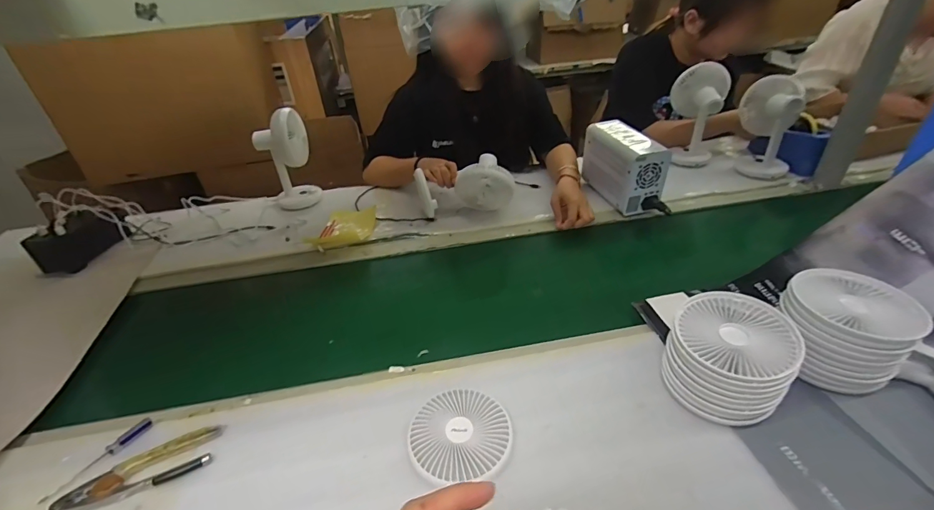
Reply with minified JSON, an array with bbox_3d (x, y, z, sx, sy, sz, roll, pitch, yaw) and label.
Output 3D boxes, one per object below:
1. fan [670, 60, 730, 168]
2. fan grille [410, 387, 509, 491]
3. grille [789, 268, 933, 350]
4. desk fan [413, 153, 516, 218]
[{"bbox_3d":[0.581,-0.345,1.063,0.128,0.241,0.098,11,38,23],"label":"fan"},{"bbox_3d":[-0.009,0.220,0.516,0.122,0.007,0.118,-3,33,2],"label":"fan grille"},{"bbox_3d":[0.483,0.062,0.517,0.135,0.024,0.122,-14,35,-11],"label":"grille"},{"bbox_3d":[-0.004,-0.157,0.941,0.206,0.094,0.090,-8,34,-2],"label":"desk fan"}]

